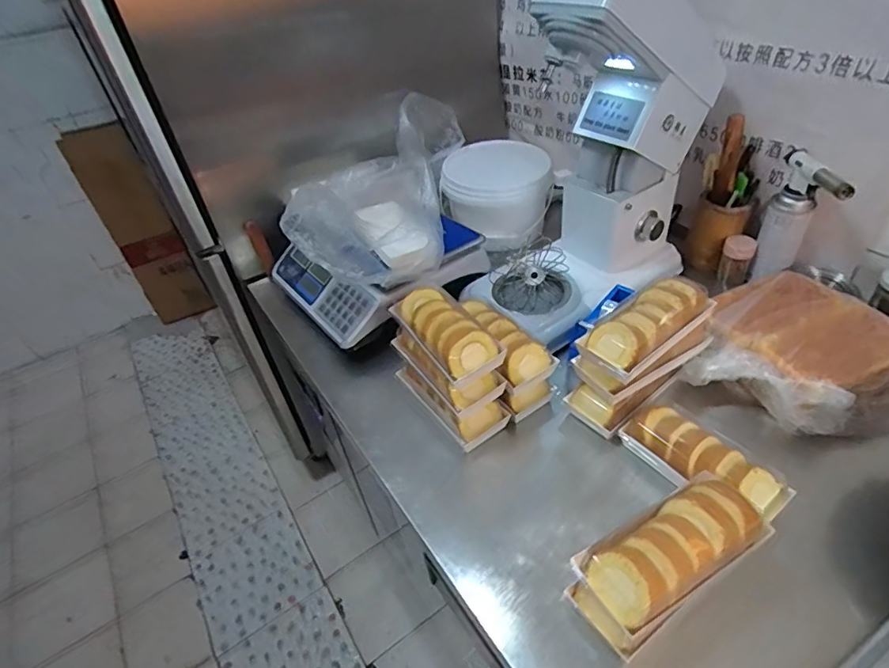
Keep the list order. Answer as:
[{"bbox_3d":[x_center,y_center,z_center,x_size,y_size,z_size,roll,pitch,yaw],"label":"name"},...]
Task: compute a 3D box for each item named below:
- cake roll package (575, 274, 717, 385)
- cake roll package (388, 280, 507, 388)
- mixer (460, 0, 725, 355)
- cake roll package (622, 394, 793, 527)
[{"bbox_3d":[0.269,-0.010,0.673,0.173,0.064,0.082,-30,46,-24],"label":"cake roll package"},{"bbox_3d":[-0.001,-0.010,0.704,0.094,0.055,0.183,-22,43,-16],"label":"cake roll package"},{"bbox_3d":[0.239,-0.295,0.800,0.420,0.488,0.212,-27,45,-21],"label":"mixer"},{"bbox_3d":[0.321,0.157,0.629,0.075,0.050,0.191,-32,46,-25],"label":"cake roll package"}]

